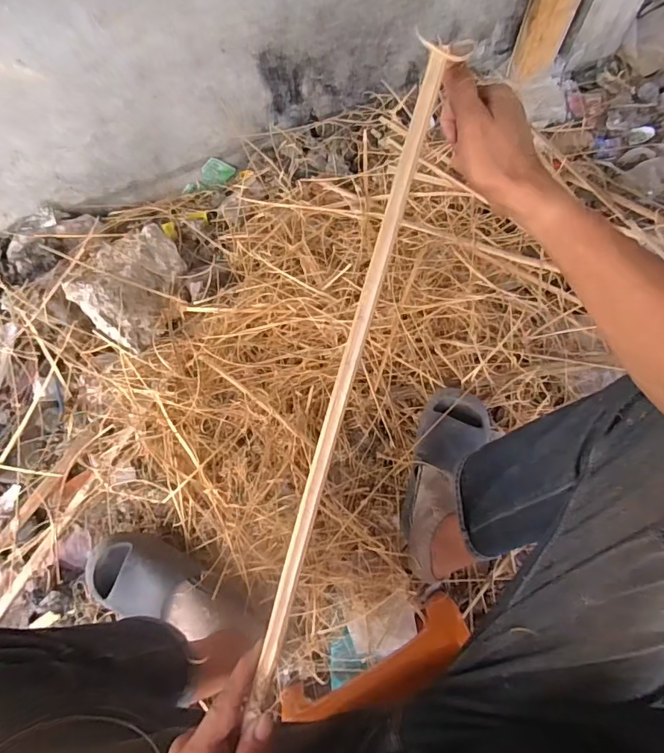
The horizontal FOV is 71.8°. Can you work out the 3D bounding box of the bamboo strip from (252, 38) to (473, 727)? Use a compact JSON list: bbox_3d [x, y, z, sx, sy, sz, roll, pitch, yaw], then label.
[{"bbox_3d":[0.016,-0.008,0.346,0.015,0.013,0.503,16,88,5],"label":"bamboo strip"}]

